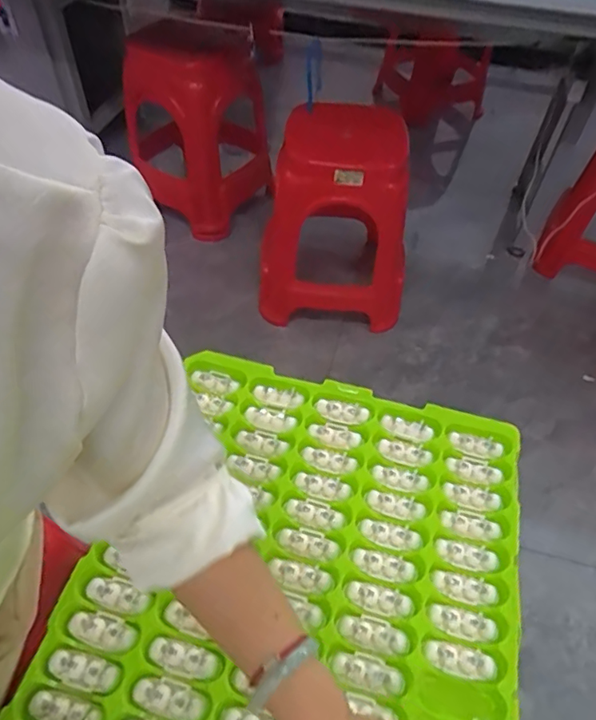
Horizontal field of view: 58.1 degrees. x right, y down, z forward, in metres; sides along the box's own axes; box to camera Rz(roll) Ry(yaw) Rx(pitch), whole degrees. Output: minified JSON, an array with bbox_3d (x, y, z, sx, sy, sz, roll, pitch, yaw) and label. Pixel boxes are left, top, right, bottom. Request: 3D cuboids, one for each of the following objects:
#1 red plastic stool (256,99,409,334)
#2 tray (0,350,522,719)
[{"bbox_3d":[0.112,-0.354,1.354,0.367,0.456,0.352,15,53,8],"label":"red plastic stool"},{"bbox_3d":[-0.017,0.259,0.450,0.384,0.025,0.582,12,52,8],"label":"tray"}]

